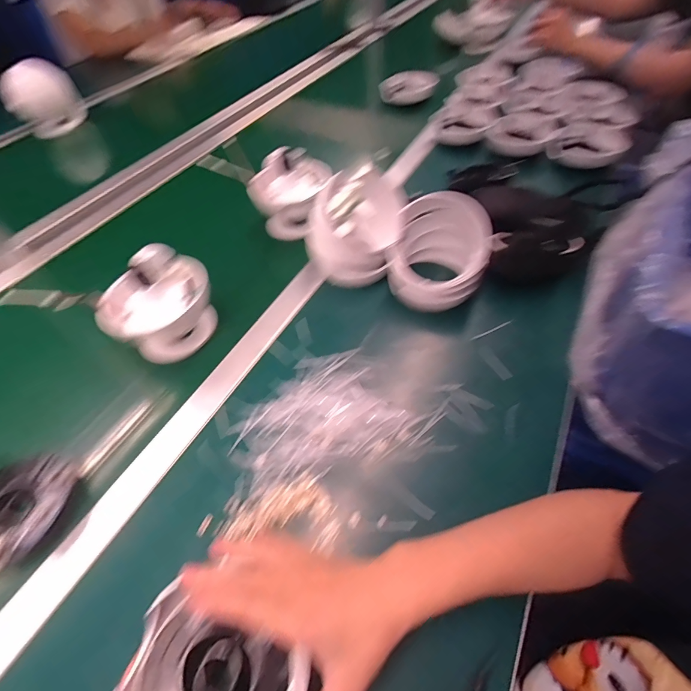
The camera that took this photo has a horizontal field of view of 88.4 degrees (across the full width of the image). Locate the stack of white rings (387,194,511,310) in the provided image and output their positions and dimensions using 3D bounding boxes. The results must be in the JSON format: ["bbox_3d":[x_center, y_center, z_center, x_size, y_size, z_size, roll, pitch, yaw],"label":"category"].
[{"bbox_3d":[0.122,-0.116,0.455,0.128,0.100,0.109,18,56,15],"label":"stack of white rings"}]

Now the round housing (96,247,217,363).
[{"bbox_3d":[-0.228,-0.046,0.446,0.099,0.116,0.124,31,61,23],"label":"round housing"}]

